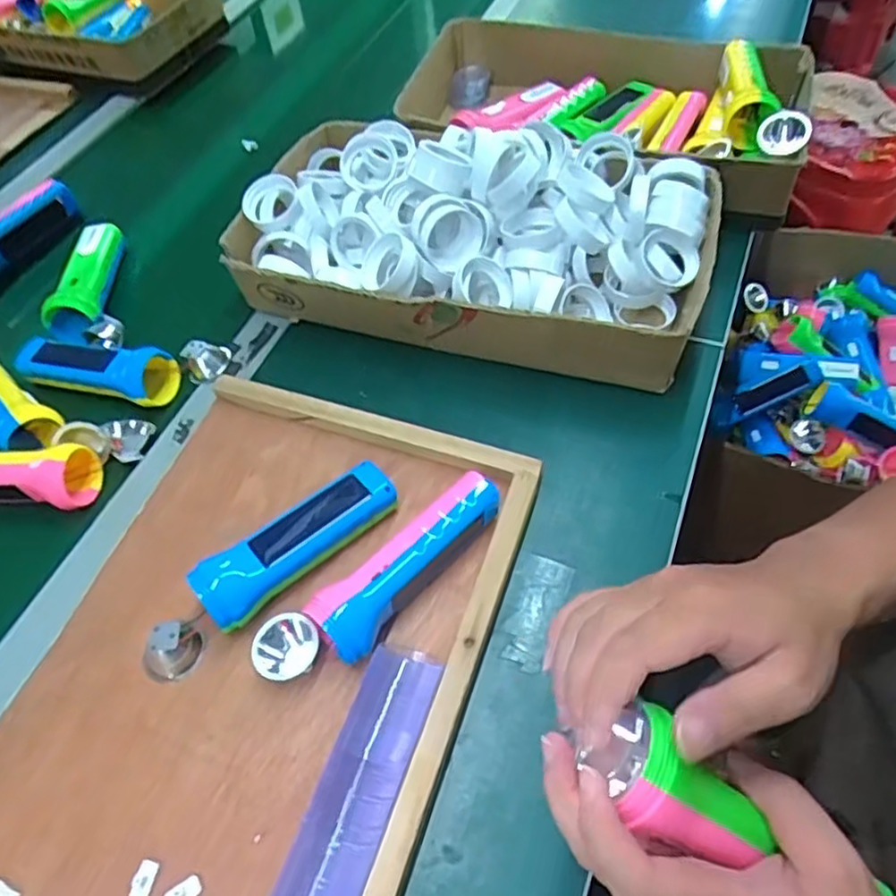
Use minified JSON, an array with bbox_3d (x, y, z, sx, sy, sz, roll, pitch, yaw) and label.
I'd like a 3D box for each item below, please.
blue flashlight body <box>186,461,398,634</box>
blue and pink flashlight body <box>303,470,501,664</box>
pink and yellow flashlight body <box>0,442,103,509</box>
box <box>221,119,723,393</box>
[{"bbox_3d":[-0.107,0.067,0.490,0.155,0.047,0.046,-40,62,-21],"label":"blue flashlight body"},{"bbox_3d":[-0.022,0.082,0.469,0.154,0.049,0.044,-39,62,-21],"label":"blue and pink flashlight body"},{"bbox_3d":[-0.374,0.017,0.557,0.153,0.048,0.051,3,55,9],"label":"pink and yellow flashlight body"},{"bbox_3d":[0.022,-0.201,0.621,0.420,0.118,0.234,12,58,12],"label":"box"}]

